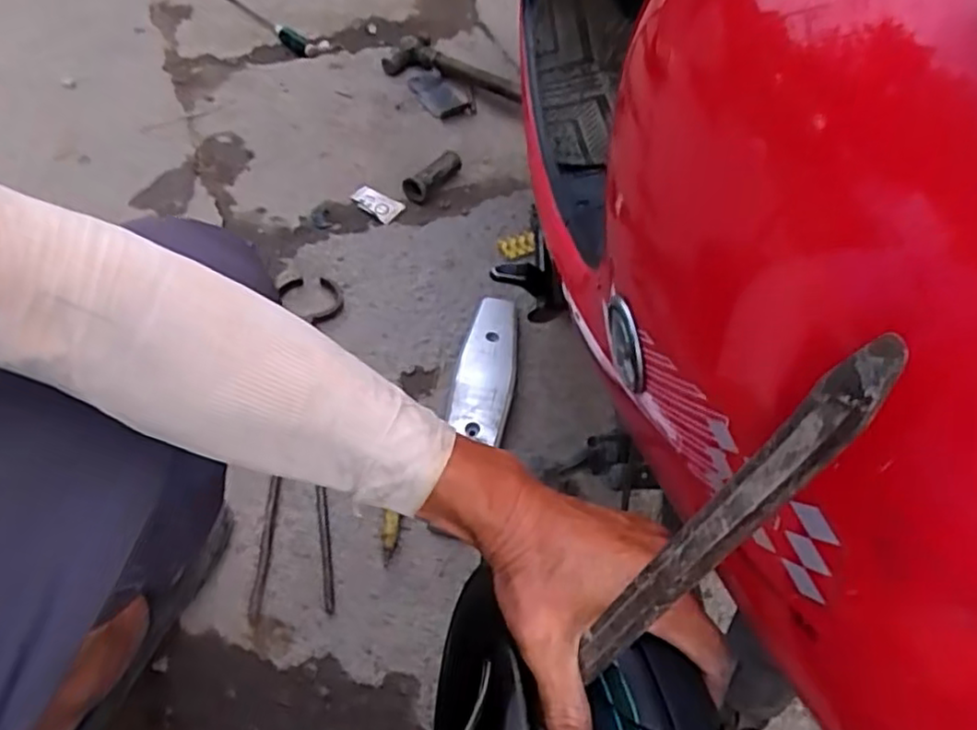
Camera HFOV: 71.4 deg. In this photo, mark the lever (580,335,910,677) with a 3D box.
[{"bbox_3d":[0.077,0.065,0.247,0.005,0.207,0.017,-7,51,-28],"label":"lever"}]

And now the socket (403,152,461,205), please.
[{"bbox_3d":[-0.091,-0.313,1.130,0.035,0.033,0.120,39,71,24],"label":"socket"}]

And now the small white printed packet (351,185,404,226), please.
[{"bbox_3d":[-0.183,-0.265,1.108,0.081,0.019,0.048,34,58,15],"label":"small white printed packet"}]

